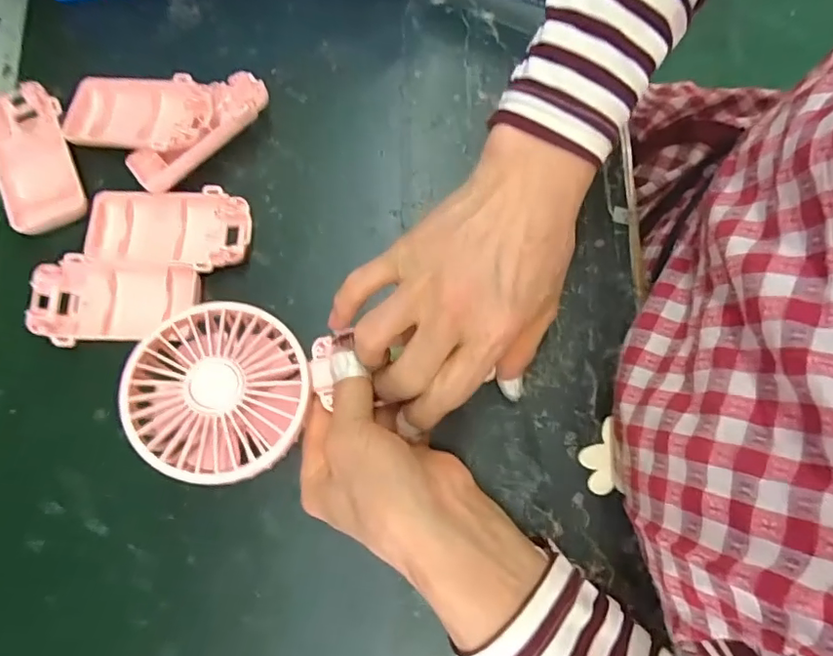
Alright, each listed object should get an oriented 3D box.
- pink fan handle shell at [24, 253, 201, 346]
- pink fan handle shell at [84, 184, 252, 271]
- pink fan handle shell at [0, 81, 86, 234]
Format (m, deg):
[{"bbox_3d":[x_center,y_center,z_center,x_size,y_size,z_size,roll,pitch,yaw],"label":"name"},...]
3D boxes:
[{"bbox_3d":[-0.177,-0.015,0.322,0.095,0.014,0.050,2,78,1],"label":"pink fan handle shell"},{"bbox_3d":[-0.150,-0.058,0.331,0.098,0.015,0.049,-1,78,1],"label":"pink fan handle shell"},{"bbox_3d":[-0.243,-0.107,0.345,0.049,0.012,0.095,-23,79,-4],"label":"pink fan handle shell"}]

